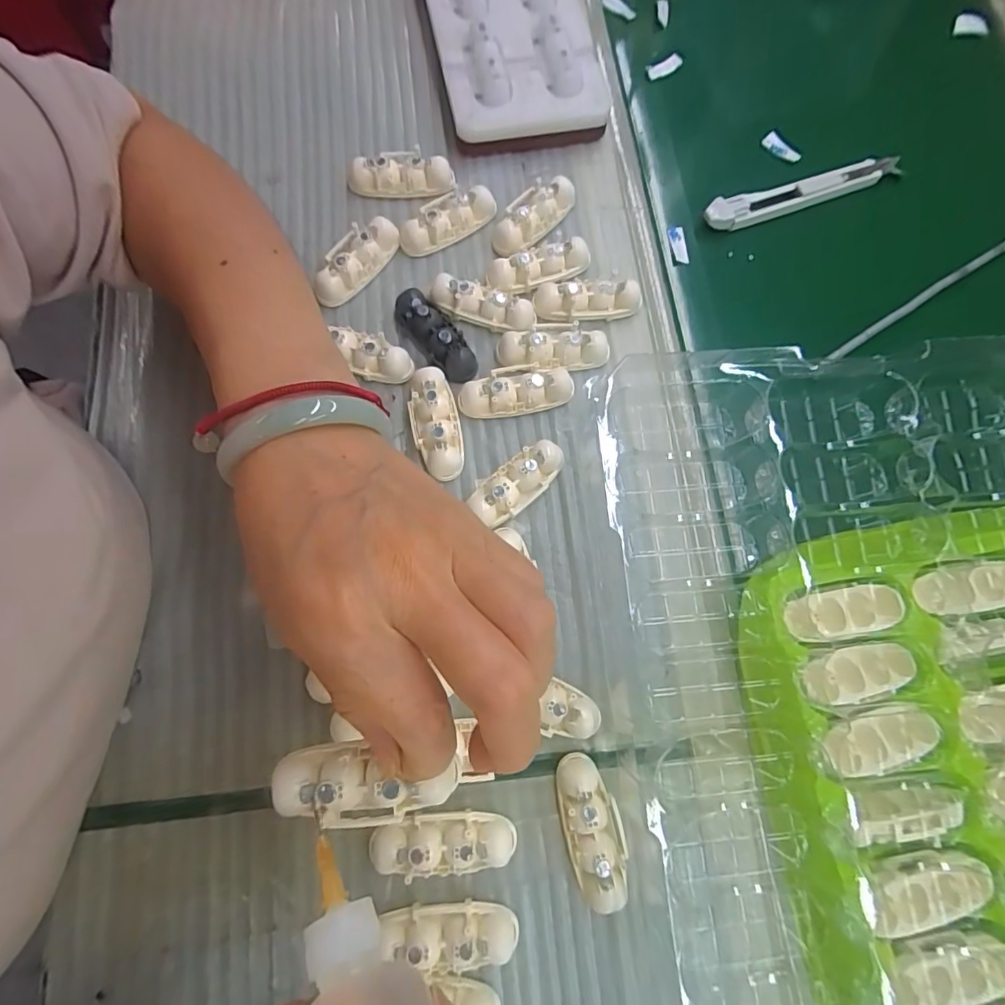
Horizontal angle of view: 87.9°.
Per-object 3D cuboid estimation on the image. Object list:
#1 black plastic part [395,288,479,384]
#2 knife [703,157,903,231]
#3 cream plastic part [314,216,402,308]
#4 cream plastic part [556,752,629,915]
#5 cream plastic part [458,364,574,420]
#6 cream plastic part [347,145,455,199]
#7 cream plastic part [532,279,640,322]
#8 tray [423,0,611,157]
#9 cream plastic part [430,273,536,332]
[{"bbox_3d":[-0.036,-0.094,0.295,0.022,0.018,0.063,-37,78,-10],"label":"black plastic part"},{"bbox_3d":[0.196,-0.202,0.338,0.139,0.010,0.019,-19,76,-6],"label":"knife"},{"bbox_3d":[-0.088,-0.141,0.308,0.023,0.020,0.063,39,78,9],"label":"cream plastic part"},{"bbox_3d":[0.041,0.149,0.238,0.025,0.016,0.062,-10,75,-3],"label":"cream plastic part"},{"bbox_3d":[0.007,-0.063,0.288,0.062,0.018,0.024,-8,75,-3],"label":"cream plastic part"},{"bbox_3d":[-0.063,-0.203,0.324,0.064,0.019,0.024,1,75,0],"label":"cream plastic part"},{"bbox_3d":[0.051,-0.118,0.307,0.063,0.019,0.019,-6,75,-2],"label":"cream plastic part"},{"bbox_3d":[-0.010,-0.381,0.361,0.100,0.023,0.311,-11,75,-4],"label":"tray"},{"bbox_3d":[-0.012,-0.113,0.301,0.060,0.015,0.019,16,75,4],"label":"cream plastic part"}]

